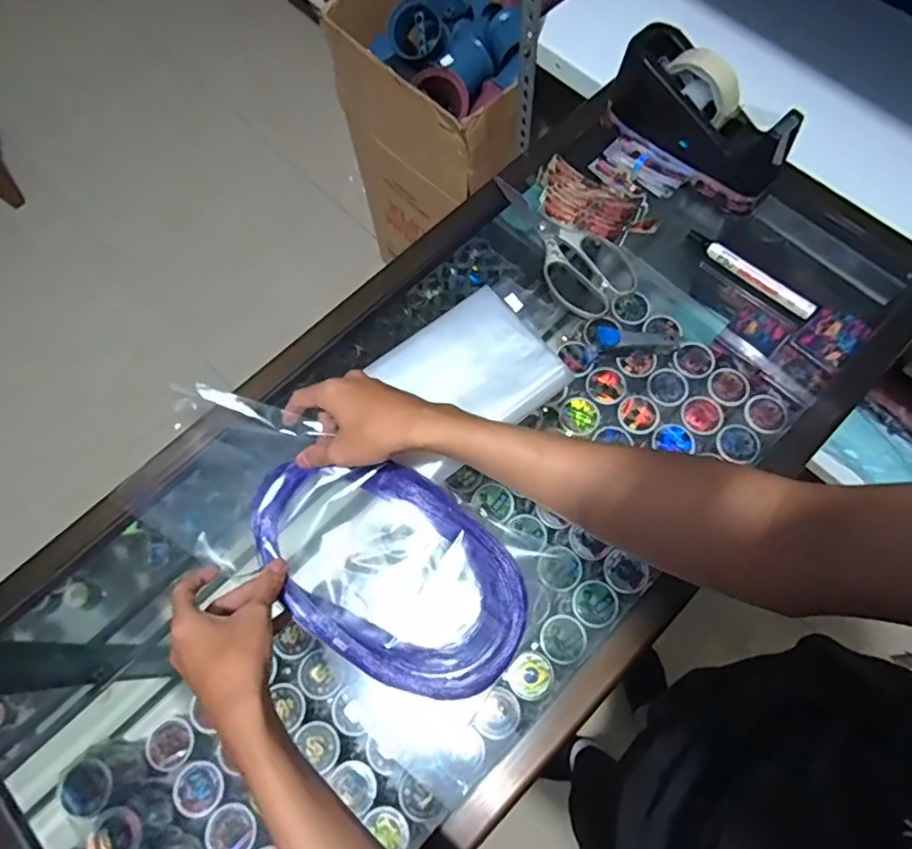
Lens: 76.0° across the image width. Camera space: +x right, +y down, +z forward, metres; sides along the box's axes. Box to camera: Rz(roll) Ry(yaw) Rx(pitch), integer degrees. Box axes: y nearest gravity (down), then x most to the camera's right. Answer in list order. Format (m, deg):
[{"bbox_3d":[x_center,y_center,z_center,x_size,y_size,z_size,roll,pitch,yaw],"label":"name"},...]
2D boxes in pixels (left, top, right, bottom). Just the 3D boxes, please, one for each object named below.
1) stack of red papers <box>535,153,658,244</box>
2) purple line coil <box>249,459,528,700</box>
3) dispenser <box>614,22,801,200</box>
[{"bbox_3d":[0.153,-0.243,0.642,0.136,0.022,0.067,28,73,12],"label":"stack of red papers"},{"bbox_3d":[-0.064,0.118,0.506,0.265,0.044,0.157,37,75,14],"label":"purple line coil"},{"bbox_3d":[0.257,-0.329,0.607,0.072,0.081,0.199,-43,74,-13],"label":"dispenser"}]

